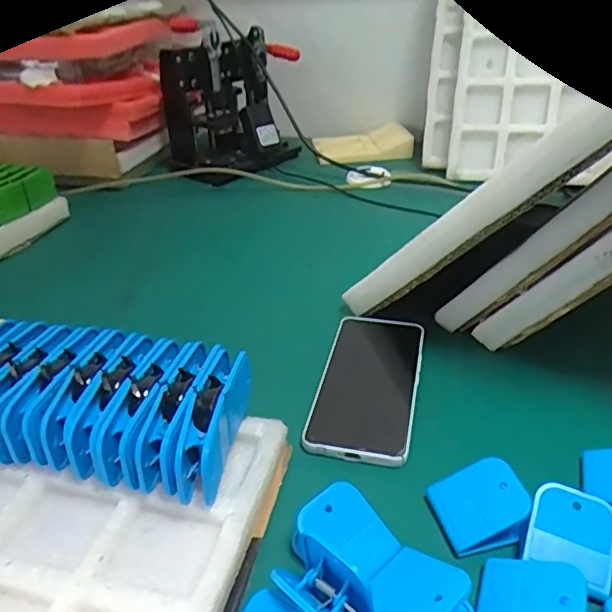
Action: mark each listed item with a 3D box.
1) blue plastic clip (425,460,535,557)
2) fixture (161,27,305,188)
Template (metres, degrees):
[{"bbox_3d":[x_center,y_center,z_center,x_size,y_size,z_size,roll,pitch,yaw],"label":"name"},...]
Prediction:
[{"bbox_3d":[0.110,0.125,0.352,0.051,0.029,0.045,-7,32,-12],"label":"blue plastic clip"},{"bbox_3d":[-0.119,-0.341,0.953,0.219,0.204,0.141,-25,38,-31],"label":"fixture"}]

